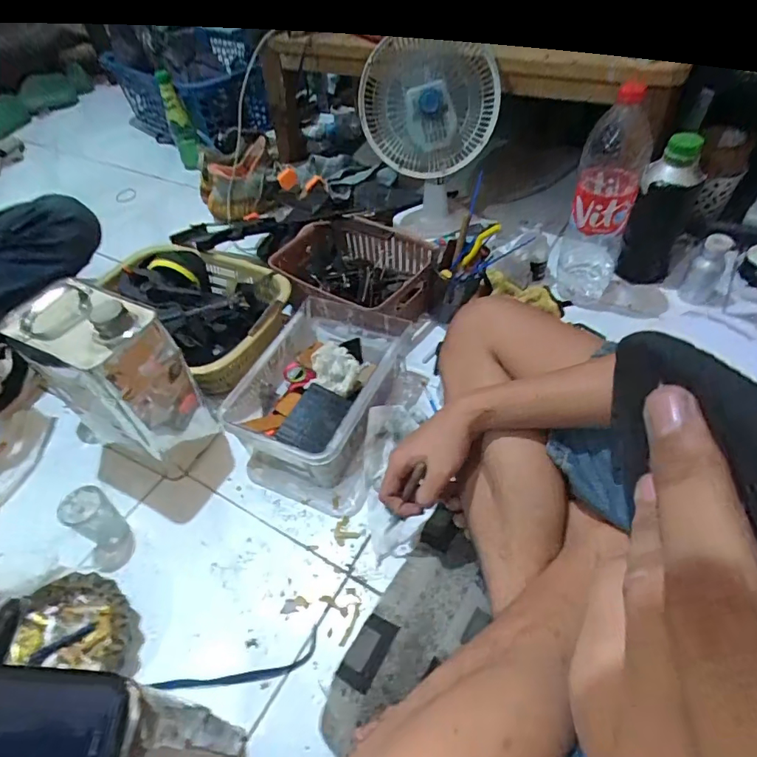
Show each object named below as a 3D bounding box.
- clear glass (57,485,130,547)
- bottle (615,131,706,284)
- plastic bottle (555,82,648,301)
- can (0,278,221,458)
[{"bbox_3d":[-0.344,0.174,0.607,0.053,0.080,0.046,24,55,24],"label":"clear glass"},{"bbox_3d":[0.444,-0.261,0.773,0.081,0.236,0.092,19,54,21],"label":"bottle"},{"bbox_3d":[0.340,-0.262,0.744,0.089,0.306,0.087,14,52,17],"label":"plastic bottle"},{"bbox_3d":[-0.331,0.000,0.643,0.159,0.249,0.118,19,54,21],"label":"can"}]

